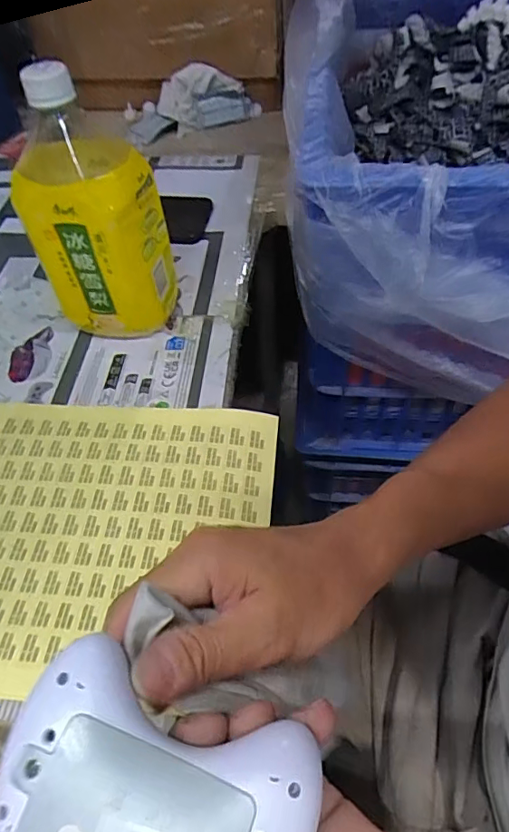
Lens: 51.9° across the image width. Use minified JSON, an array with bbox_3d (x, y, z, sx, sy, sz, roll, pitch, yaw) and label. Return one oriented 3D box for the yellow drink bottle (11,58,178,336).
[{"bbox_3d":[-0.120,-0.155,0.411,0.082,0.201,0.087,-2,52,3],"label":"yellow drink bottle"}]

